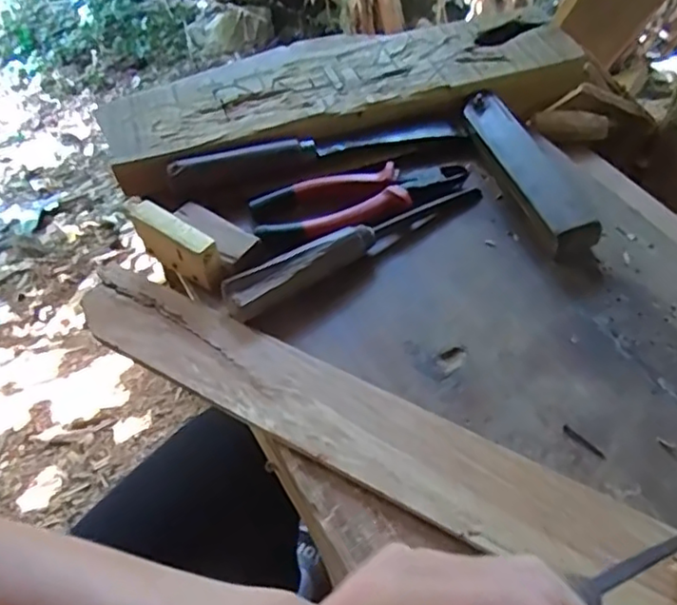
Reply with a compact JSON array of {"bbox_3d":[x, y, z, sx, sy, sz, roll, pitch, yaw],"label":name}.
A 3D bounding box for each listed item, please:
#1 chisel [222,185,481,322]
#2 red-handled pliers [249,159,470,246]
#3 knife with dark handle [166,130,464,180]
[{"bbox_3d":[0.017,-0.050,0.496,0.234,0.028,0.027,-30,58,-17],"label":"chisel"},{"bbox_3d":[0.021,-0.093,0.526,0.184,0.017,0.074,-21,55,-12],"label":"red-handled pliers"},{"bbox_3d":[-0.017,-0.137,0.555,0.259,0.024,0.022,-13,54,-6],"label":"knife with dark handle"}]

